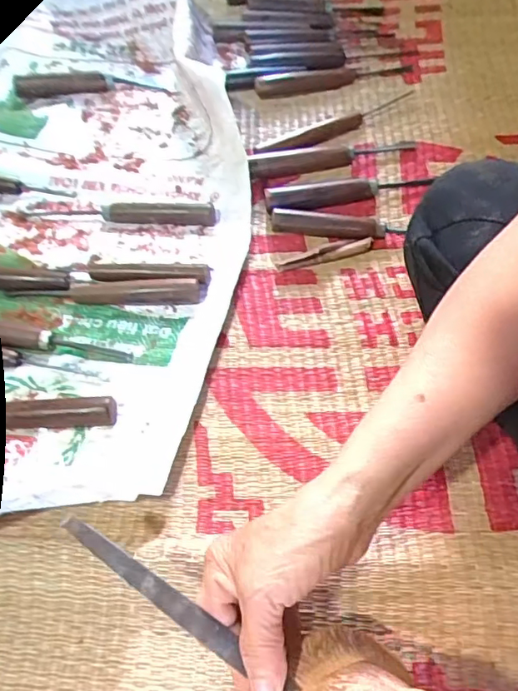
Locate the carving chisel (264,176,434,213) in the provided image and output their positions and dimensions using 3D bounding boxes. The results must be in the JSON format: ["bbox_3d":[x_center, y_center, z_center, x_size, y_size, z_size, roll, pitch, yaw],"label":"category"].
[{"bbox_3d":[0.085,-0.154,0.531,0.161,0.018,0.027,-14,63,-5],"label":"carving chisel"}]

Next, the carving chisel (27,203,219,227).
[{"bbox_3d":[-0.129,-0.125,0.522,0.176,0.013,0.025,0,63,2],"label":"carving chisel"}]

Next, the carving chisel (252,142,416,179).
[{"bbox_3d":[0.074,-0.191,0.550,0.170,0.018,0.021,-11,63,-4],"label":"carving chisel"}]

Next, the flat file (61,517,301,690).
[{"bbox_3d":[-0.048,0.146,0.312,0.163,0.005,0.014,31,68,15],"label":"flat file"}]

